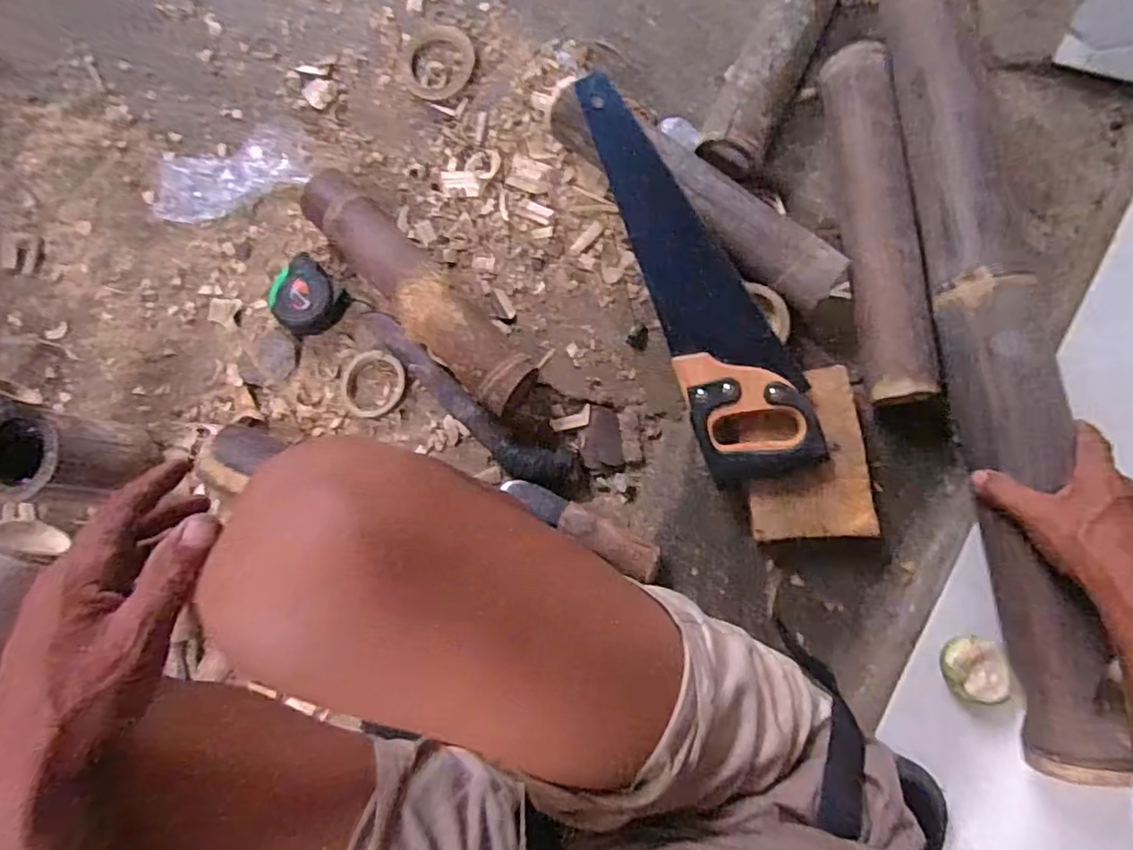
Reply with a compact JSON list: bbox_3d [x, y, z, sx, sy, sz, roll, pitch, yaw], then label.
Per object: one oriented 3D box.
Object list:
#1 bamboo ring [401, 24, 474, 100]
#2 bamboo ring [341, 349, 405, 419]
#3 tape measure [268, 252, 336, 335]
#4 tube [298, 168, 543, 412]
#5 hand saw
[{"bbox_3d":[-0.161,-0.450,0.745,0.091,0.021,0.094,-1,83,5],"label":"bamboo ring"},{"bbox_3d":[-0.228,-0.048,0.714,0.076,0.006,0.078,-1,83,5],"label":"bamboo ring"},{"bbox_3d":[-0.311,-0.148,0.720,0.084,0.042,0.081,-42,82,-1],"label":"tape measure"},{"bbox_3d":[-0.172,-0.152,0.689,0.075,0.069,0.348,-44,82,-1],"label":"tube"},{"bbox_3d":[0.137,-0.160,0.623,0.114,0.034,0.437,-18,82,3],"label":"hand saw"}]

